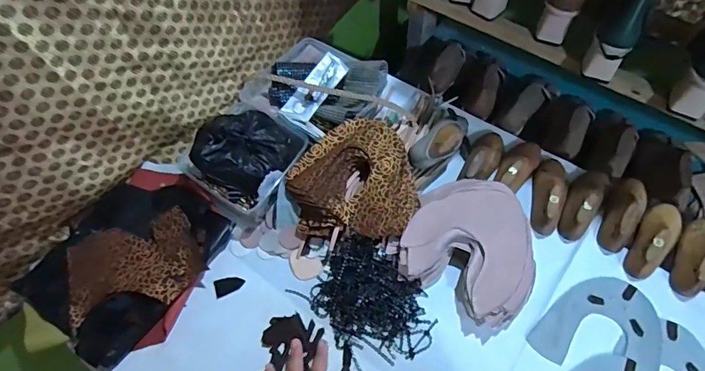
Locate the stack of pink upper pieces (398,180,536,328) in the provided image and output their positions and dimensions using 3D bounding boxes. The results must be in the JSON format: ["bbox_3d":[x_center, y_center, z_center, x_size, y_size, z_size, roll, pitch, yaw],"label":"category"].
[{"bbox_3d":[0.175,0.087,0.631,0.185,0.065,0.195,22,61,14],"label":"stack of pink upper pieces"}]

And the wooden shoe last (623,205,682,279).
[{"bbox_3d":[0.454,0.072,0.639,0.048,0.055,0.143,32,64,19],"label":"wooden shoe last"}]

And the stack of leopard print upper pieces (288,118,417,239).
[{"bbox_3d":[0.003,-0.011,0.661,0.187,0.063,0.174,8,59,6],"label":"stack of leopard print upper pieces"}]

